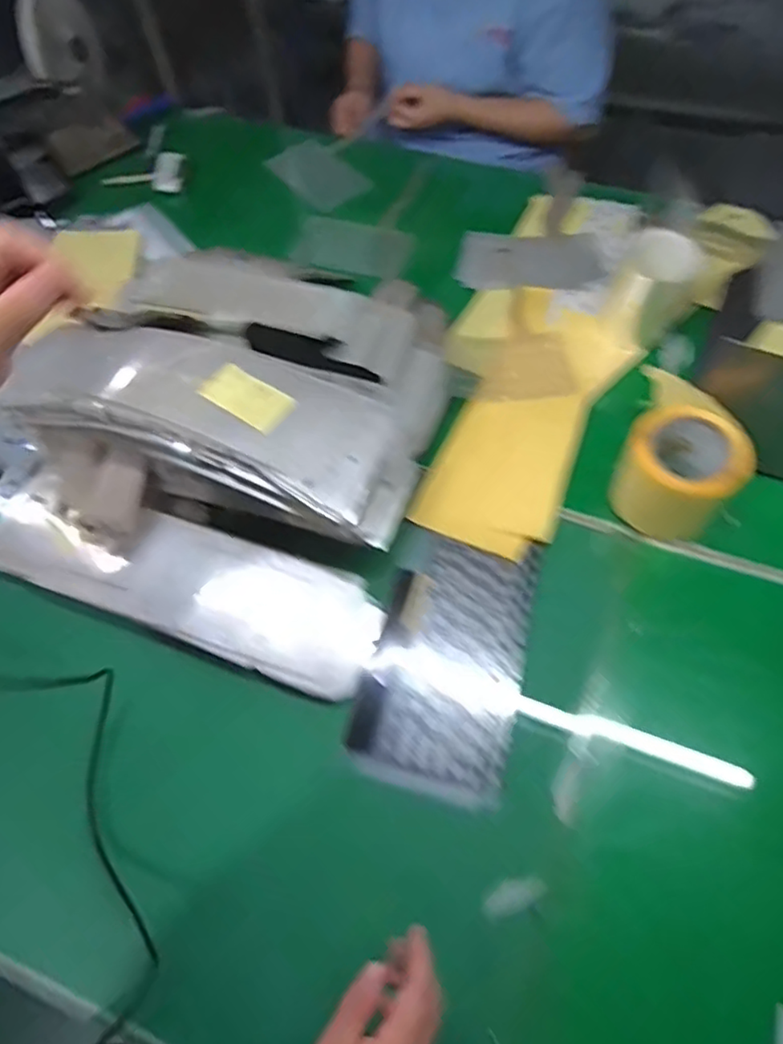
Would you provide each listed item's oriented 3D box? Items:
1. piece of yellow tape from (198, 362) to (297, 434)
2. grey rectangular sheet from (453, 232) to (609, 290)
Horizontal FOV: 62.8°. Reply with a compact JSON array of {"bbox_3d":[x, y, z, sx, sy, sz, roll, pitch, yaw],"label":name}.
[{"bbox_3d":[-0.147,-0.127,0.652,0.090,0.010,0.050,31,67,12],"label":"piece of yellow tape"},{"bbox_3d":[0.205,-0.392,0.958,0.217,0.011,0.100,-2,69,-5],"label":"grey rectangular sheet"}]

